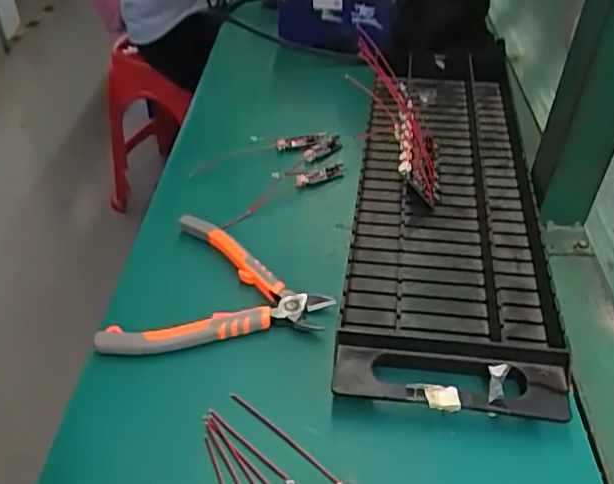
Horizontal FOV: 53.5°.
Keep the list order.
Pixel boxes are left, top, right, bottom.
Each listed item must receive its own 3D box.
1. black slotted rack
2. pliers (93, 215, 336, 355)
[{"bbox_3d":[0.113,-0.049,0.500,0.138,0.040,0.427,7,42,5],"label":"black slotted rack"},{"bbox_3d":[-0.056,0.044,0.424,0.135,0.029,0.125,16,44,15],"label":"pliers"}]

